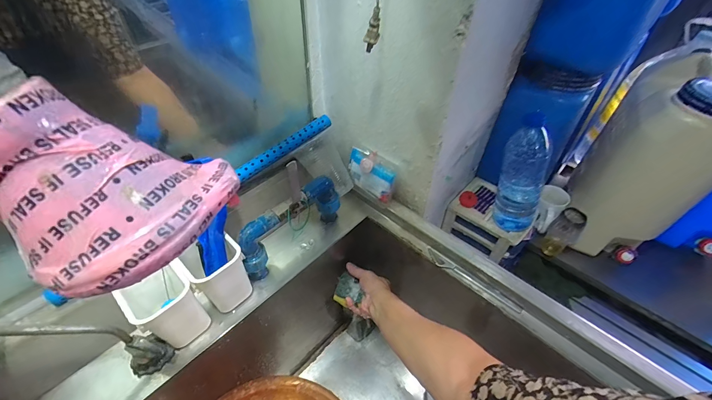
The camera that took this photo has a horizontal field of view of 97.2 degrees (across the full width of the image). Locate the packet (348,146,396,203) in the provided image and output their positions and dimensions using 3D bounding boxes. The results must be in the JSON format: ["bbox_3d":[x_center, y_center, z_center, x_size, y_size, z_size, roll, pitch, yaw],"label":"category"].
[{"bbox_3d":[0.032,-0.054,0.598,0.103,0.076,0.030,33,35,25],"label":"packet"}]

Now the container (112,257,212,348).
[{"bbox_3d":[-0.256,0.139,0.422,0.085,0.109,0.078,30,54,25],"label":"container"}]

